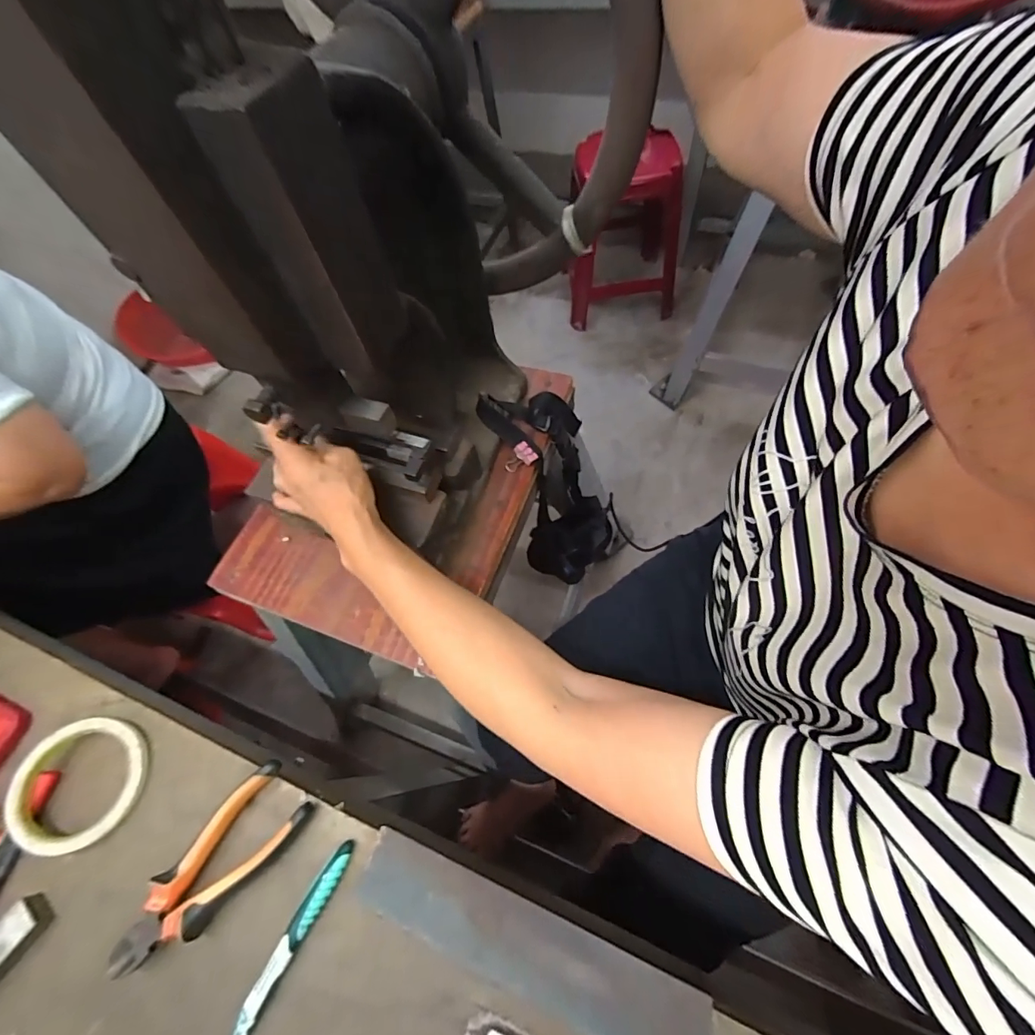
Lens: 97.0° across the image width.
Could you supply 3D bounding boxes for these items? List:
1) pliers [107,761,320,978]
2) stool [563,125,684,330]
[{"bbox_3d":[-0.235,0.269,0.350,0.063,0.022,0.149,37,73,22],"label":"pliers"},{"bbox_3d":[0.326,-0.866,1.411,0.341,0.435,0.350,-4,63,5],"label":"stool"}]

